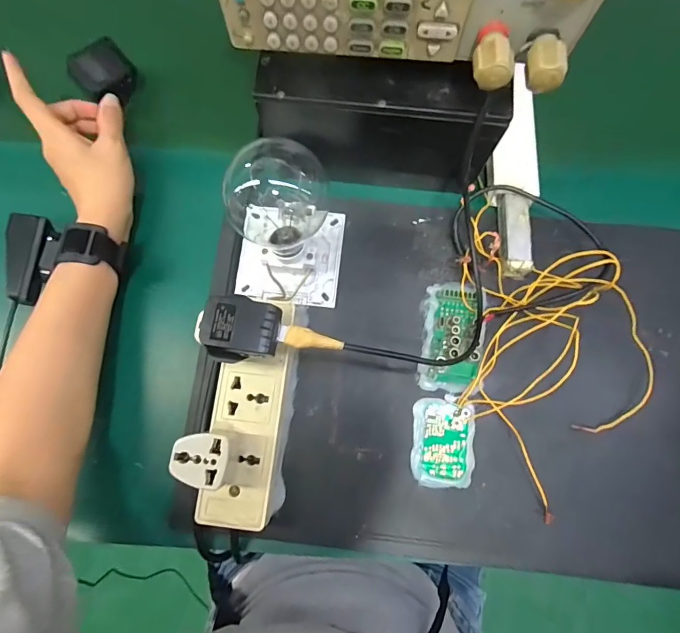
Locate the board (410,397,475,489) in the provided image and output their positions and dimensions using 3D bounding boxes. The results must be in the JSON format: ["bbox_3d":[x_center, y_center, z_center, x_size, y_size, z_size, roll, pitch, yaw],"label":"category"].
[{"bbox_3d":[0.083,0.102,0.327,0.049,0.005,0.067,4,78,2],"label":"board"}]

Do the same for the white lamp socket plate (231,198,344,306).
[{"bbox_3d":[-0.043,-0.056,0.347,0.087,0.033,0.084,7,78,3],"label":"white lamp socket plate"}]

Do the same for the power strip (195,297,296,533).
[{"bbox_3d":[-0.069,0.072,0.319,0.051,0.033,0.167,5,78,2],"label":"power strip"}]

